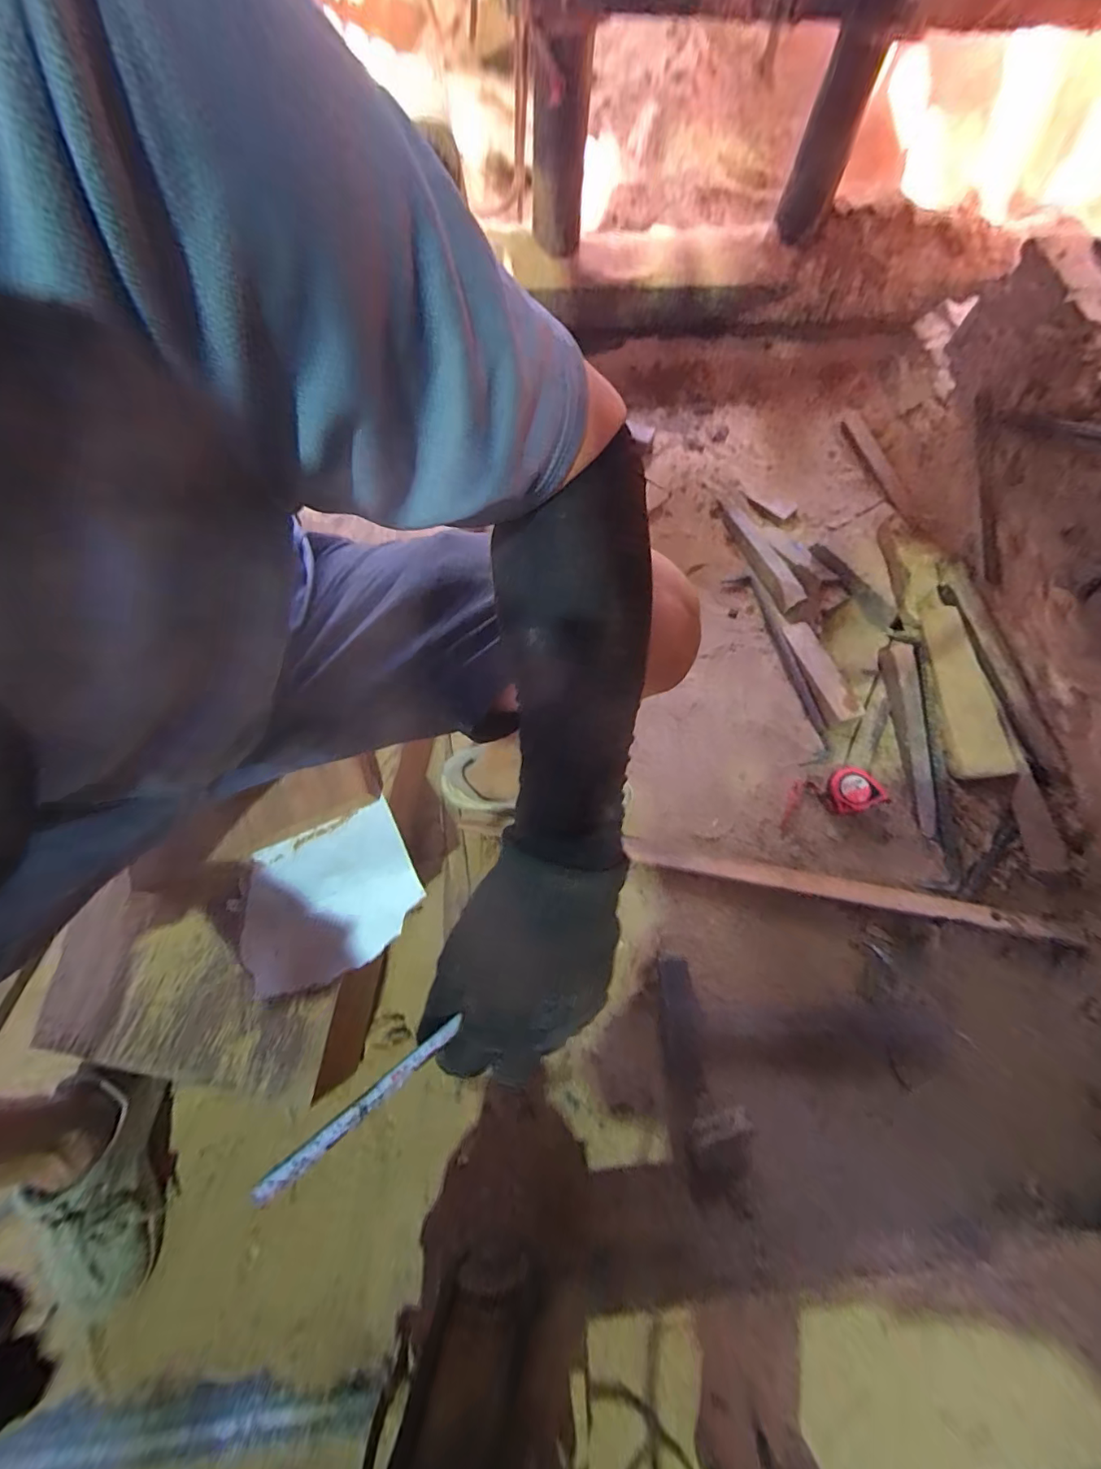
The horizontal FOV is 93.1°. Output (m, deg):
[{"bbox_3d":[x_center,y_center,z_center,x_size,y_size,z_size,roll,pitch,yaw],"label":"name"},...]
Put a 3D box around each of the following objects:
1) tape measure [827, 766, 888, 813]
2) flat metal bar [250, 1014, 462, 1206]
[{"bbox_3d":[0.451,0.084,0.784,0.072,0.034,0.062,-14,71,-5],"label":"tape measure"},{"bbox_3d":[-0.086,0.171,0.243,0.098,0.010,0.008,-26,69,-41],"label":"flat metal bar"}]

